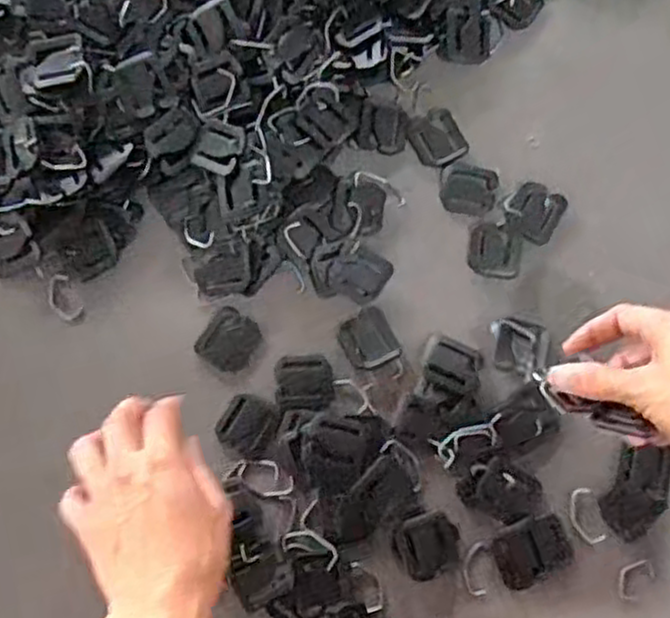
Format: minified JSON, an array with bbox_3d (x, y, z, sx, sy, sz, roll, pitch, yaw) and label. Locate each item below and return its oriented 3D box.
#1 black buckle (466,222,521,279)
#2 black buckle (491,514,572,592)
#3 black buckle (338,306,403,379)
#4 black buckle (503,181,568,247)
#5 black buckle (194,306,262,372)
[{"bbox_3d":[0.108,-0.040,0.510,0.035,0.008,0.038,11,79,4],"label":"black buckle"},{"bbox_3d":[0.126,0.154,0.483,0.048,0.007,0.037,-26,79,-4],"label":"black buckle"},{"bbox_3d":[0.025,0.025,0.505,0.035,0.004,0.048,-29,79,-4],"label":"black buckle"},{"bbox_3d":[0.138,-0.068,0.522,0.039,0.008,0.040,40,82,9],"label":"black buckle"},{"bbox_3d":[-0.070,0.021,0.507,0.036,0.004,0.038,33,81,8],"label":"black buckle"}]

